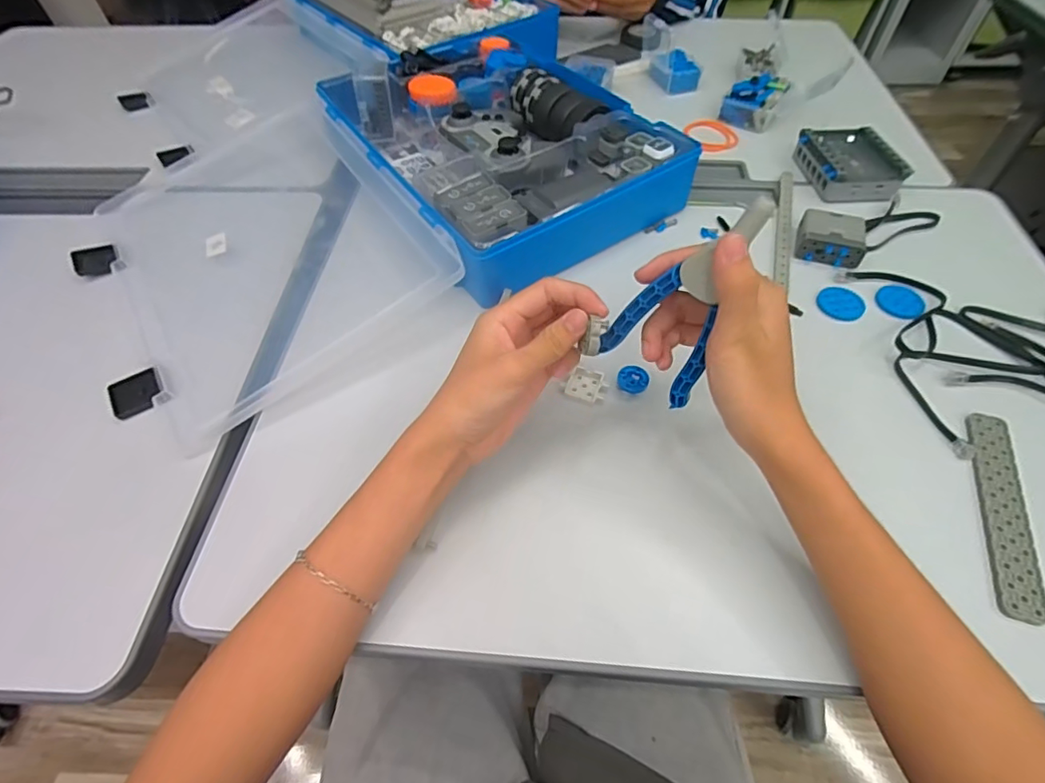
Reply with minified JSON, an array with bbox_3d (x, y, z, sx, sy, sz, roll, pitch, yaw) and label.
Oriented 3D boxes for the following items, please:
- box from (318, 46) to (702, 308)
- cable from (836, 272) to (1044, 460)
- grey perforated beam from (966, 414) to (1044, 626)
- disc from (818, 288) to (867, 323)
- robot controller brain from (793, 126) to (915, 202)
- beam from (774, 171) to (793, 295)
[{"bbox_3d":[-0.035,-0.265,0.558,0.257,0.072,0.339,-30,60,-18],"label":"box"},{"bbox_3d":[0.387,-0.040,0.426,0.162,0.011,0.187,-4,55,-2],"label":"cable"},{"bbox_3d":[0.329,0.079,0.351,0.026,0.005,0.149,14,57,11],"label":"grey perforated beam"},{"bbox_3d":[0.286,-0.079,0.462,0.038,0.005,0.035,-1,55,1],"label":"disc"},{"bbox_3d":[0.354,-0.249,0.556,0.077,0.028,0.106,-1,55,0],"label":"robot controller brain"},{"bbox_3d":[0.266,-0.168,0.521,0.014,0.005,0.182,14,57,11],"label":"beam"}]

